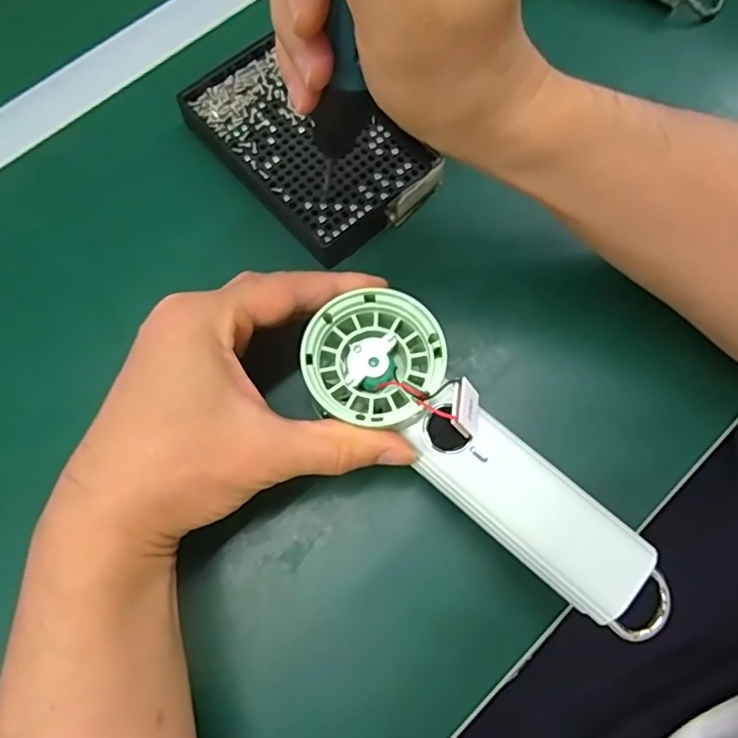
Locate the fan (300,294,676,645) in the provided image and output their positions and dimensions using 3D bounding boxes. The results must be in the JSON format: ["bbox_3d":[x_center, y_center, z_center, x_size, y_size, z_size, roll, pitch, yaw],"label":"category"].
[{"bbox_3d":[0.050,0.039,0.241,0.186,0.028,0.056,44,77,7],"label":"fan"}]

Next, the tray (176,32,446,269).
[{"bbox_3d":[-0.035,-0.133,0.333,0.090,0.016,0.143,-40,76,-12],"label":"tray"}]

